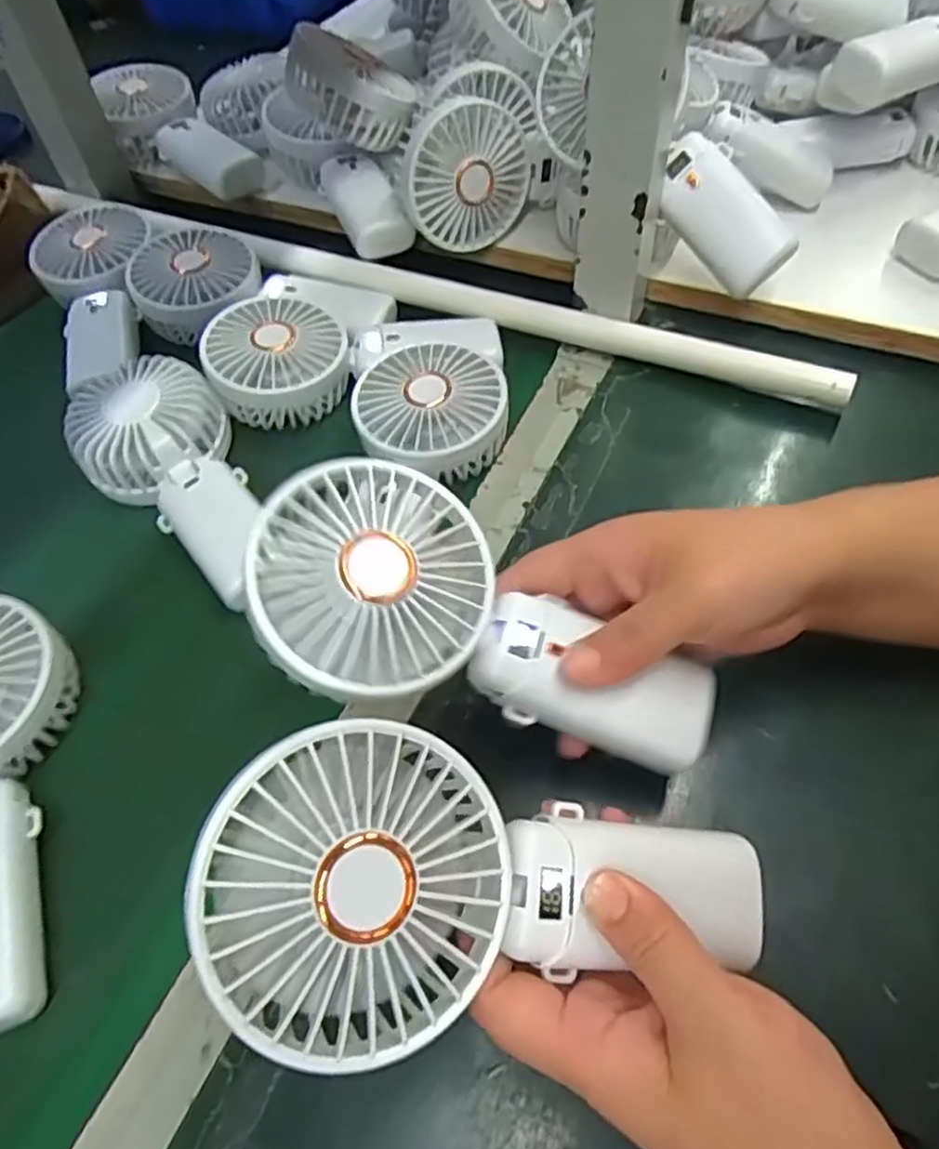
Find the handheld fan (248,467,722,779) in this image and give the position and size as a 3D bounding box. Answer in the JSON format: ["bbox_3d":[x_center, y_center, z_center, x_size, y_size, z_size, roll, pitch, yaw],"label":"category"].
[{"bbox_3d":[0.006,0.024,0.271,0.179,0.033,0.084,25,61,-9],"label":"handheld fan"}]

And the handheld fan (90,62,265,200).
[{"bbox_3d":[-0.236,-0.355,0.578,0.080,0.050,0.168,-34,61,-19],"label":"handheld fan"}]

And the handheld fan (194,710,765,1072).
[{"bbox_3d":[0.012,0.096,0.219,0.178,0.034,0.080,11,57,-20],"label":"handheld fan"}]

